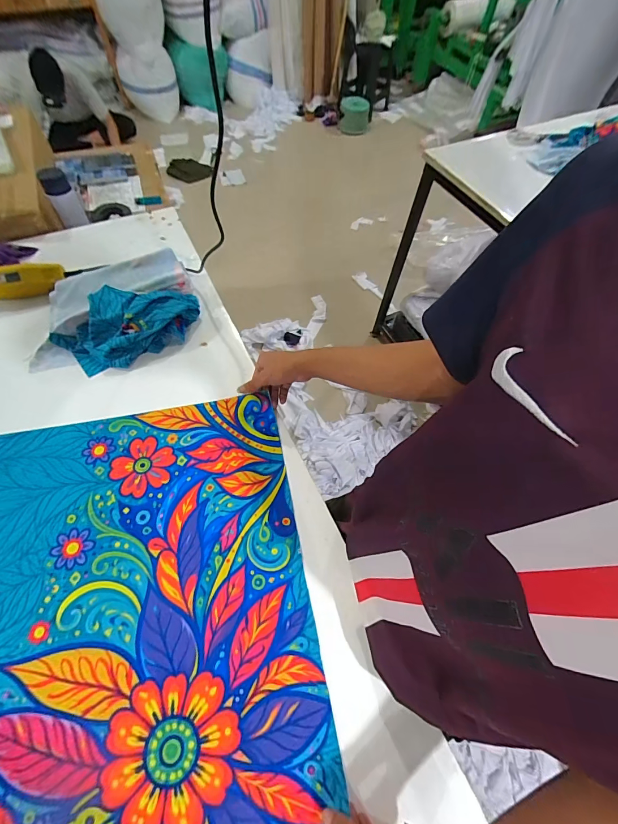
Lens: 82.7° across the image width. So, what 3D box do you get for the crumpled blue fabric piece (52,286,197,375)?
[{"bbox_3d":[-0.361,-0.183,0.708,0.283,0.072,0.146,-29,66,-20],"label":"crumpled blue fabric piece"}]

